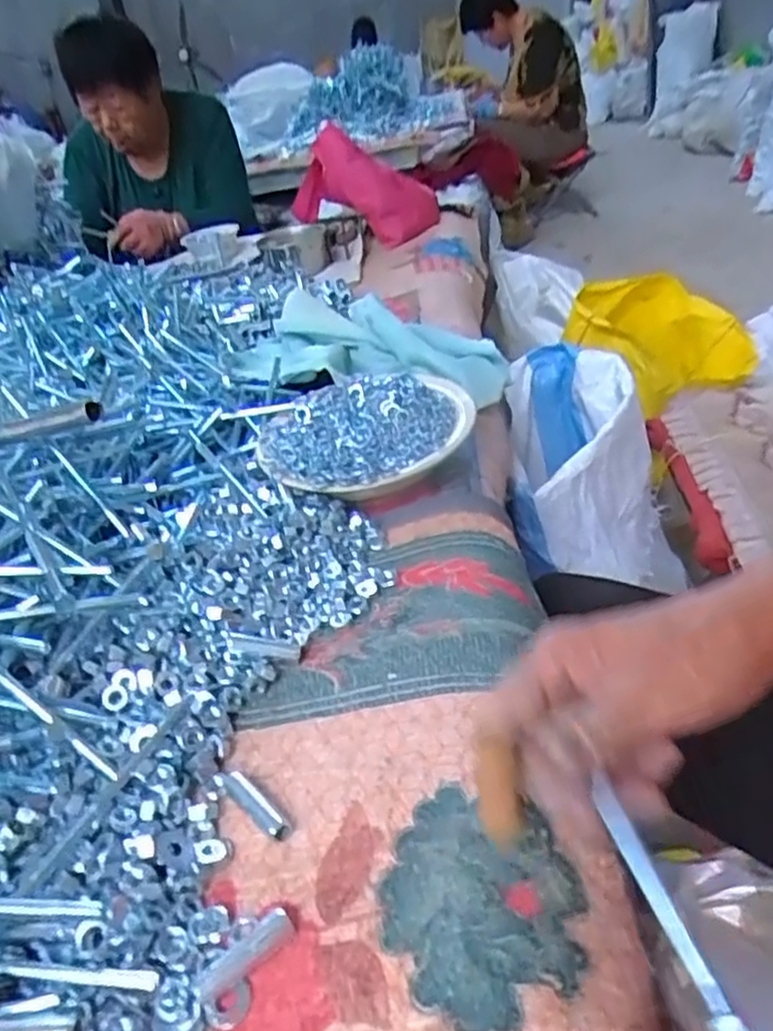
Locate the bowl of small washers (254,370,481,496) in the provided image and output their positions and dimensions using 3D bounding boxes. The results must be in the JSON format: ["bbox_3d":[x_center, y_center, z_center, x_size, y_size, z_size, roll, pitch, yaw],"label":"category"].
[{"bbox_3d":[-0.017,-0.065,0.581,0.166,0.051,0.153,-8,33,5],"label":"bowl of small washers"}]

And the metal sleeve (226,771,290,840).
[{"bbox_3d":[-0.063,0.137,0.345,0.011,0.012,0.045,-33,38,-30],"label":"metal sleeve"}]

